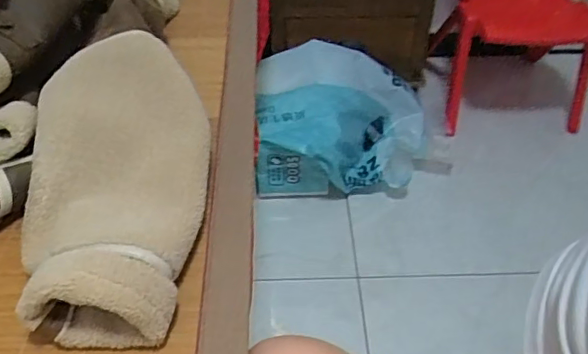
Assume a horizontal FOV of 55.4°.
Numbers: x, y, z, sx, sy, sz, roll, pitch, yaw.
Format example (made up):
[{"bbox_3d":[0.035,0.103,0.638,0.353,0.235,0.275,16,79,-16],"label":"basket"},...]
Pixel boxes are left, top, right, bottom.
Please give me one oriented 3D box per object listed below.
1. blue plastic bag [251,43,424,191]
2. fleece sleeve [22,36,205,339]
[{"bbox_3d":[0.124,-0.140,1.260,0.398,0.225,0.295,-6,44,-6],"label":"blue plastic bag"},{"bbox_3d":[-0.184,-0.005,0.588,0.178,0.105,0.355,-1,44,-1],"label":"fleece sleeve"}]

